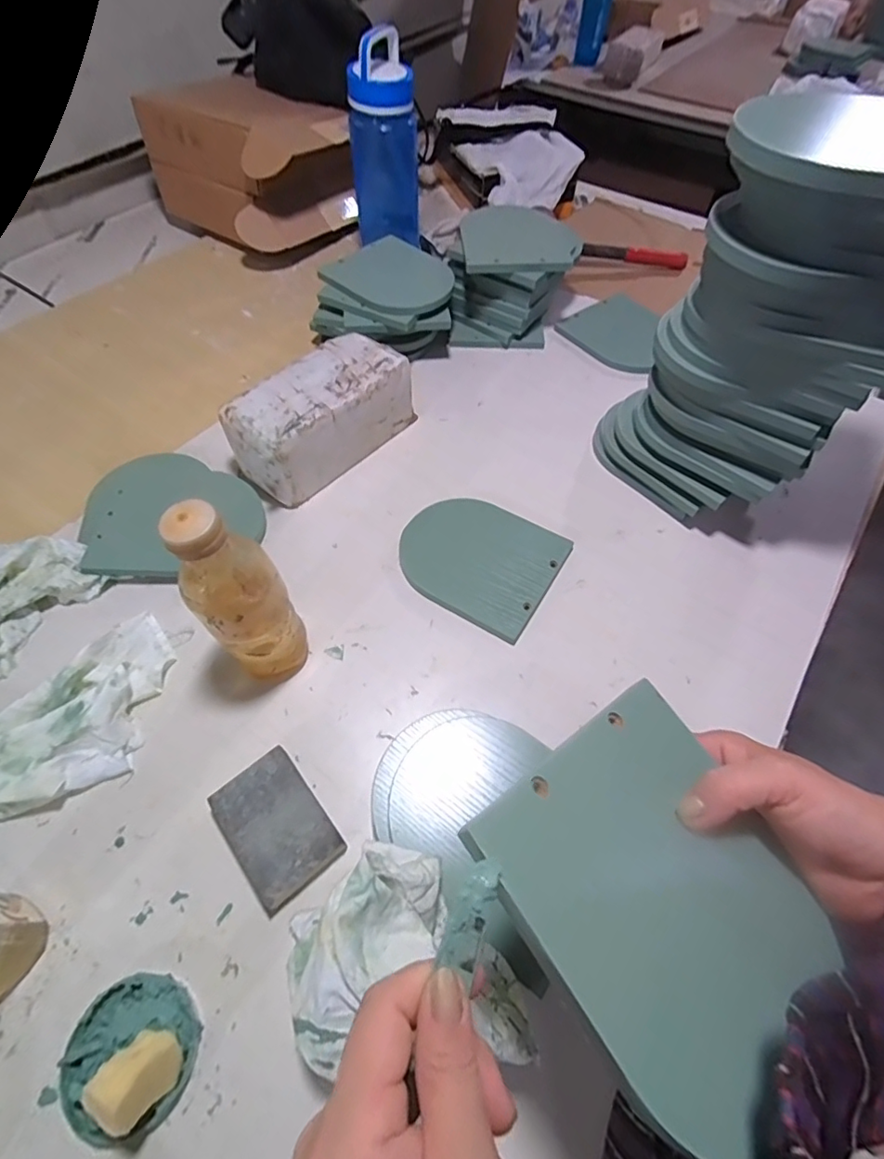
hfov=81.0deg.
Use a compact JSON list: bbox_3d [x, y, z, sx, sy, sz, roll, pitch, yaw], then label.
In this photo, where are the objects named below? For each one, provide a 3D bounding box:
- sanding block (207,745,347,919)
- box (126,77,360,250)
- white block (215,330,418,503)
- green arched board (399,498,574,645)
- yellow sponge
[{"bbox_3d":[-0.131,0.198,0.414,0.070,0.027,0.100,-34,64,-20],"label":"sanding block"},{"bbox_3d":[-0.316,-0.706,0.898,0.346,0.189,0.228,39,65,22],"label":"box"},{"bbox_3d":[-0.140,-0.192,0.625,0.102,0.102,0.225,40,66,22],"label":"white block"},{"bbox_3d":[0.038,-0.025,0.570,0.168,0.014,0.145,28,62,16],"label":"green arched board"},{"bbox_3d":[-0.183,0.303,0.318,0.035,0.053,0.036,36,64,20],"label":"yellow sponge"}]

